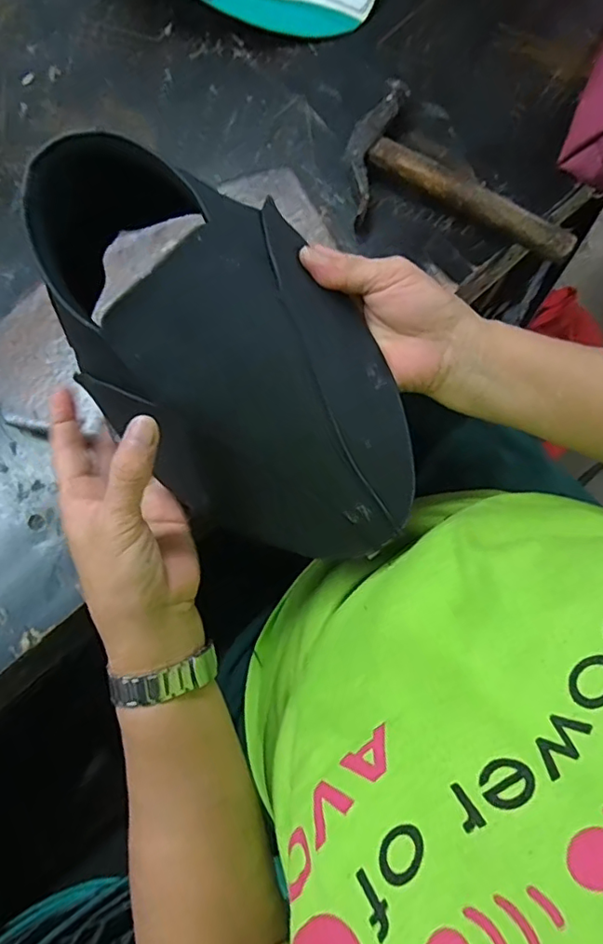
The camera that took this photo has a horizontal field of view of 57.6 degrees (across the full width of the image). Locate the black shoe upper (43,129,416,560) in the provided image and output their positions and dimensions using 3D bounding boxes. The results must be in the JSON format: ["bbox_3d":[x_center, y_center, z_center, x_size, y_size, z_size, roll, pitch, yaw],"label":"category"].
[{"bbox_3d":[-0.034,-0.063,0.309,0.149,0.103,0.248,-38,81,-6],"label":"black shoe upper"}]

